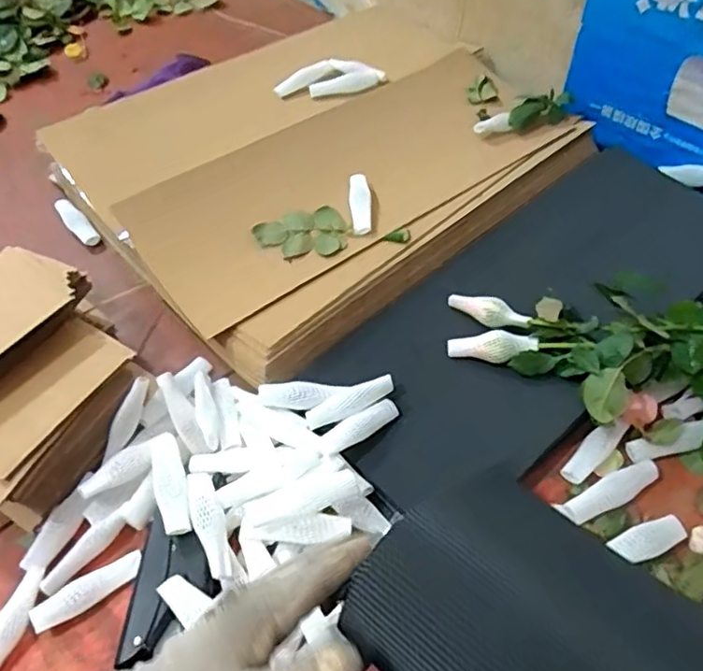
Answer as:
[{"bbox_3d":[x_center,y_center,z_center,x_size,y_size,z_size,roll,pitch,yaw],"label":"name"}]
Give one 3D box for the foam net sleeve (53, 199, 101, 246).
[{"bbox_3d":[-0.339,-0.139,0.748,0.022,0.018,0.088,-36,60,-24],"label":"foam net sleeve"}]

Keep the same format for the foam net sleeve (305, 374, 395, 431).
[{"bbox_3d":[-0.001,0.060,0.556,0.087,0.010,0.025,-26,56,-18],"label":"foam net sleeve"}]

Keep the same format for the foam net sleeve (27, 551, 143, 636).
[{"bbox_3d":[-0.209,0.203,0.484,0.086,0.010,0.026,-24,55,-16],"label":"foam net sleeve"}]

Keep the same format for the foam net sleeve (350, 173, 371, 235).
[{"bbox_3d":[0.010,-0.150,0.690,0.024,0.013,0.088,0,52,1],"label":"foam net sleeve"}]

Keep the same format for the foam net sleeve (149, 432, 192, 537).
[{"bbox_3d":[-0.154,0.123,0.514,0.025,0.016,0.101,-17,54,-12],"label":"foam net sleeve"}]

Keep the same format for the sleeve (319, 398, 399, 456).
[{"bbox_3d":[0.008,0.082,0.543,0.080,0.013,0.022,-29,57,-19],"label":"sleeve"}]

